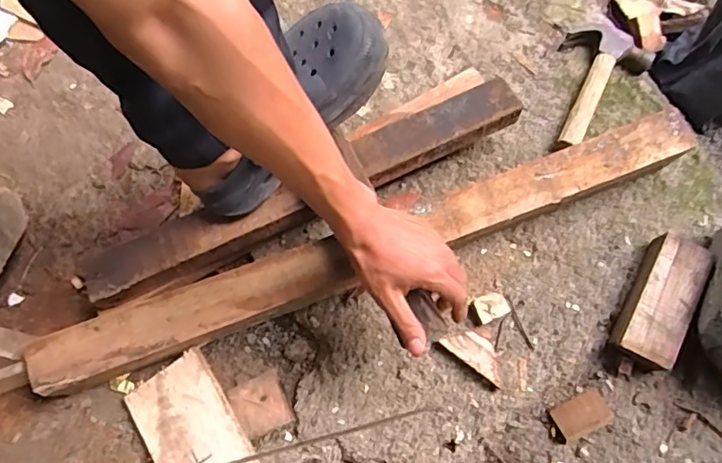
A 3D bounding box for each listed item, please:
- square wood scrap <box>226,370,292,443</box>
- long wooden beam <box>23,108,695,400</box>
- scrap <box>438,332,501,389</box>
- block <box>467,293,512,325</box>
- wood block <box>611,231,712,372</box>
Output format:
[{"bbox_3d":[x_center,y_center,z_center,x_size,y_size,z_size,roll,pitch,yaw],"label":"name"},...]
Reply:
[{"bbox_3d":[-0.113,0.194,0.611,0.057,0.014,0.063,-22,71,-8],"label":"square wood scrap"},{"bbox_3d":[0.025,0.018,0.641,0.795,0.077,0.065,-20,71,-7],"label":"long wooden beam"},{"bbox_3d":[0.135,0.142,0.636,0.080,0.017,0.038,35,74,12],"label":"scrap"},{"bbox_3d":[0.152,0.093,0.655,0.046,0.020,0.031,-24,71,-8],"label":"block"},{"bbox_3d":[0.358,0.083,0.650,0.074,0.046,0.159,32,73,11],"label":"wood block"}]

